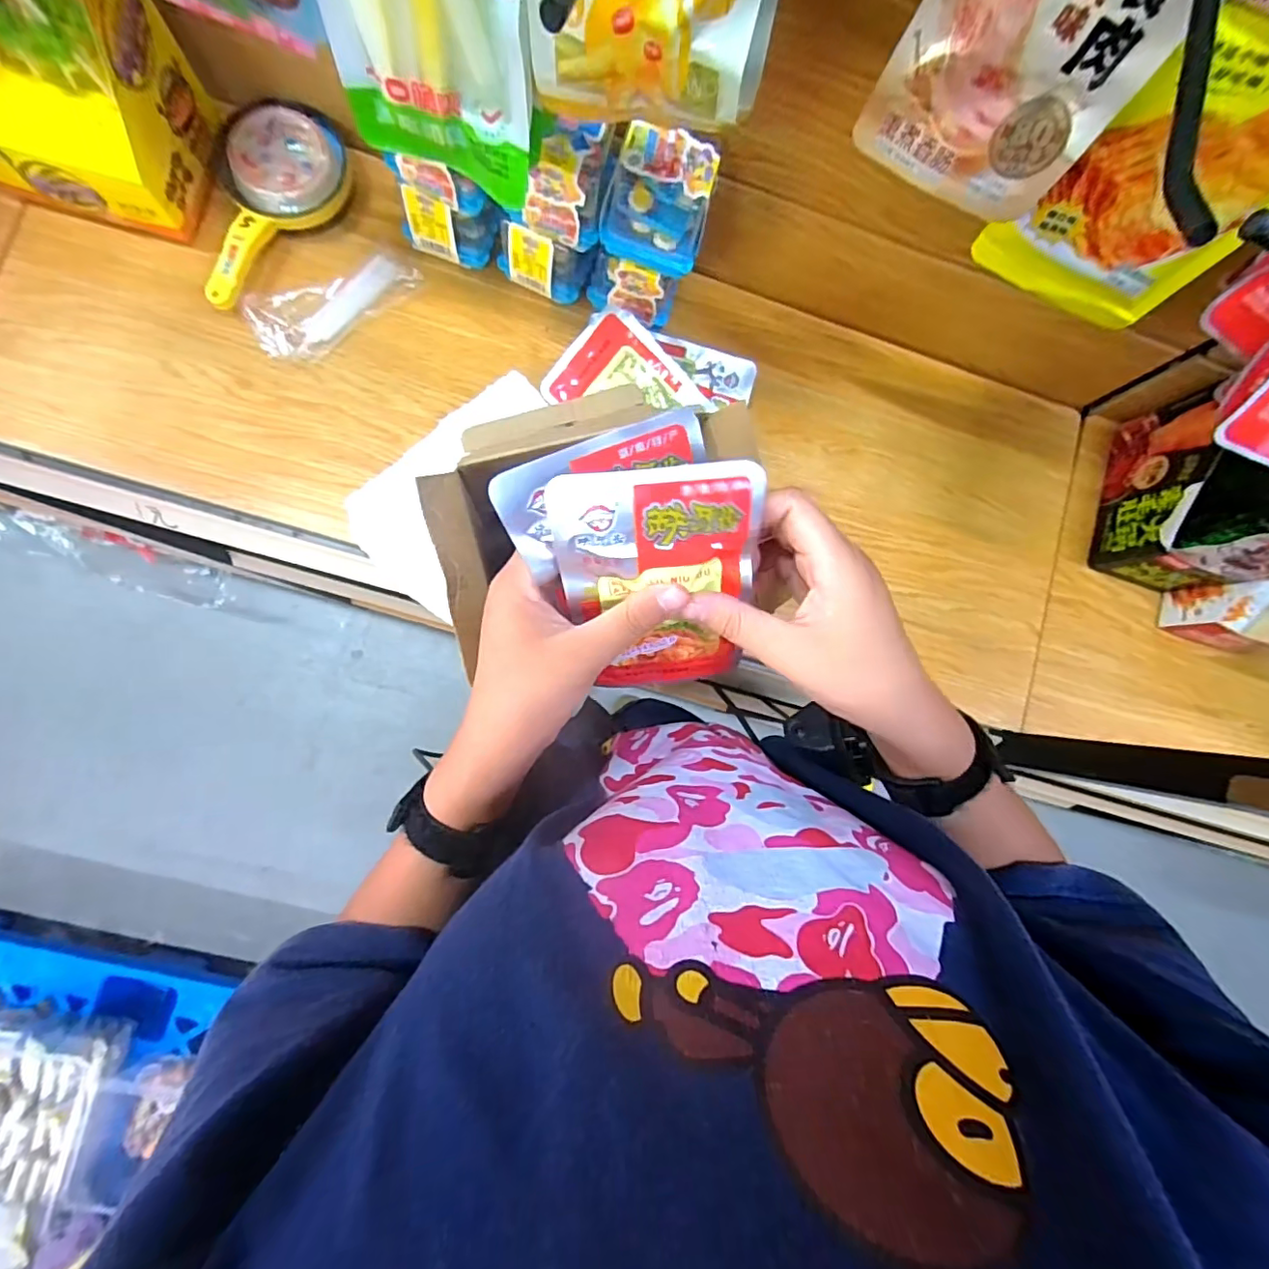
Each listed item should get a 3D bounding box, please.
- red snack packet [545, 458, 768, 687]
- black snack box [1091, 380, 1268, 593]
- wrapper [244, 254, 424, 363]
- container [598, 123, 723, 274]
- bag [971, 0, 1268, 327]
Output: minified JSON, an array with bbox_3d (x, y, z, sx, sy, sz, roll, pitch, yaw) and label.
[{"bbox_3d":[0.011,-0.018,0.269,0.087,0.131,0.010,-5,47,-1],"label":"red snack packet"},{"bbox_3d":[0.475,-0.119,0.453,0.080,0.136,0.144,16,85,-5],"label":"black snack box"},{"bbox_3d":[-0.230,-0.256,0.437,0.127,0.016,0.053,-26,90,-8],"label":"wrapper"},{"bbox_3d":[0.016,-0.295,0.382,0.068,0.061,0.044,16,83,-6],"label":"container"},{"bbox_3d":[0.269,-0.224,0.249,0.102,0.181,0.027,25,82,-4],"label":"bag"}]

